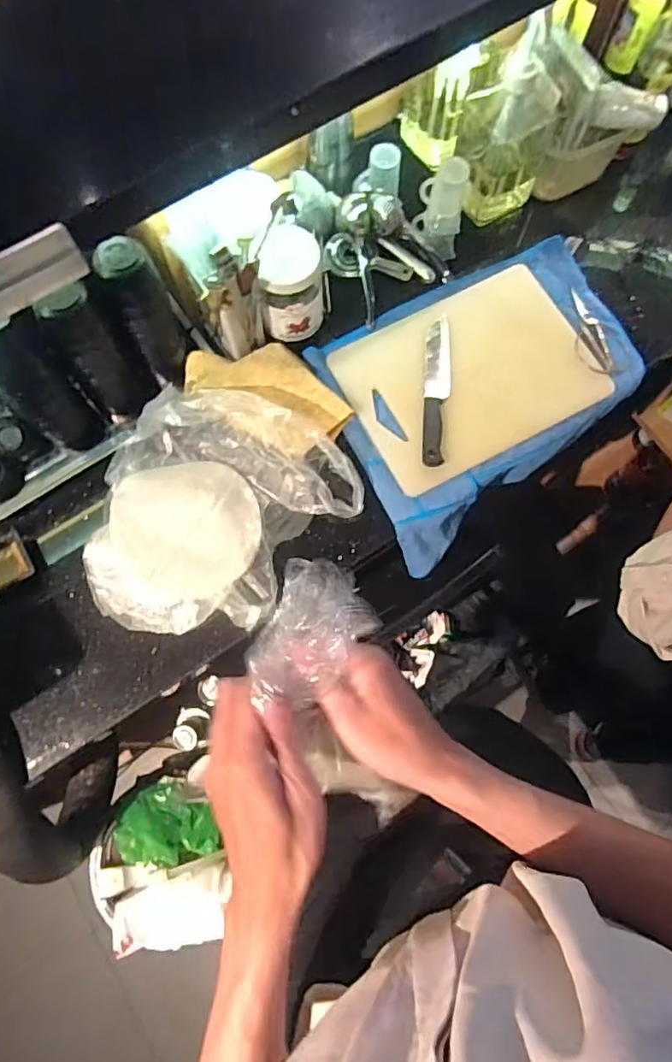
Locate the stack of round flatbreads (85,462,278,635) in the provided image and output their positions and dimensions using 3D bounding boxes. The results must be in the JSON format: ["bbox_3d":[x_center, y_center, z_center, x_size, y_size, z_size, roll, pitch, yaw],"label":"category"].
[{"bbox_3d":[-0.207,0.018,0.742,0.240,0.037,0.224,-5,74,-1],"label":"stack of round flatbreads"}]

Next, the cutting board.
[{"bbox_3d":[0.192,-0.228,0.814,0.335,0.016,0.250,-27,76,-7],"label":"cutting board"}]

